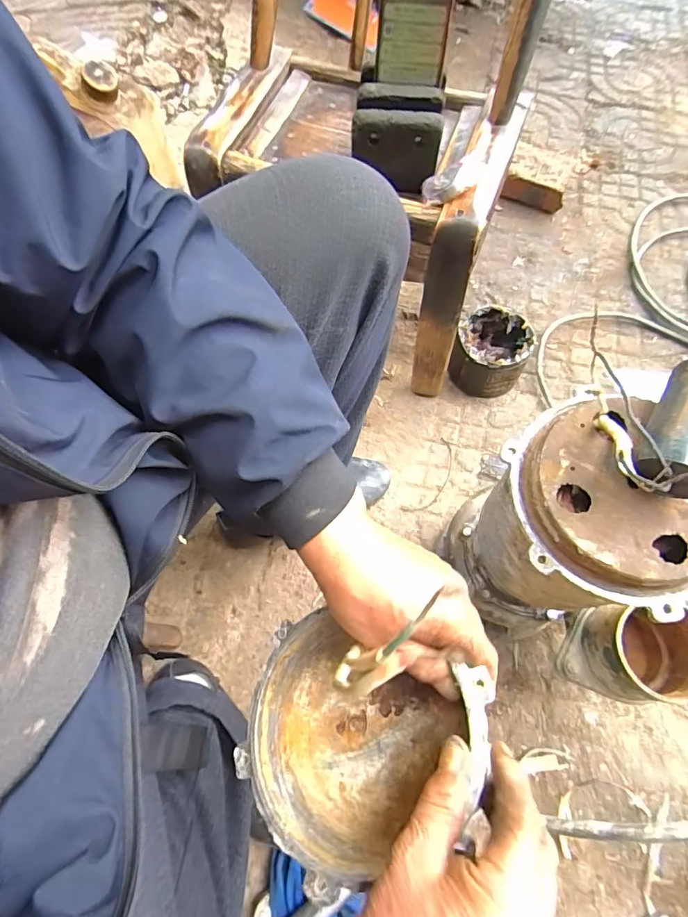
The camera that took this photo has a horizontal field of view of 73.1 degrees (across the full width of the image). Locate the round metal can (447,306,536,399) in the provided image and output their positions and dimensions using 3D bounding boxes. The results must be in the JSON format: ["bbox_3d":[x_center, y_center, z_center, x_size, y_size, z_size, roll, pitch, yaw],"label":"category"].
[{"bbox_3d":[0.242,-0.176,0.777,0.112,0.099,0.115,-1,66,1],"label":"round metal can"}]

